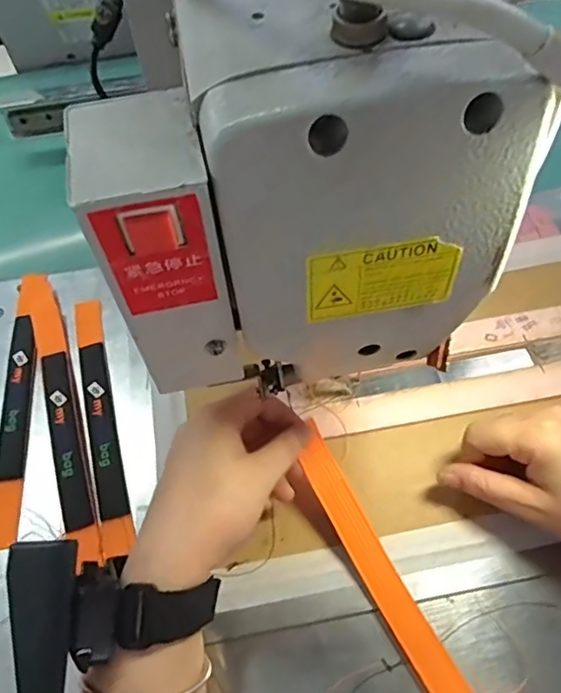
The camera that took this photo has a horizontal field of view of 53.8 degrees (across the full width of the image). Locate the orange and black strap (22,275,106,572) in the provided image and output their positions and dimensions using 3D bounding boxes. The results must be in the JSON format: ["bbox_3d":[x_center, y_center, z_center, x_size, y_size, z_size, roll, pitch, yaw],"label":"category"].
[{"bbox_3d":[-0.160,0.038,0.402,0.022,0.010,0.240,-20,59,-9],"label":"orange and black strap"}]

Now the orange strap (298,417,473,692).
[{"bbox_3d":[0.067,0.144,0.311,0.021,0.019,0.210,-26,67,-13],"label":"orange strap"}]

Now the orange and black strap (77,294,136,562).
[{"bbox_3d":[-0.127,0.050,0.394,0.019,0.007,0.197,-15,59,-6],"label":"orange and black strap"}]

